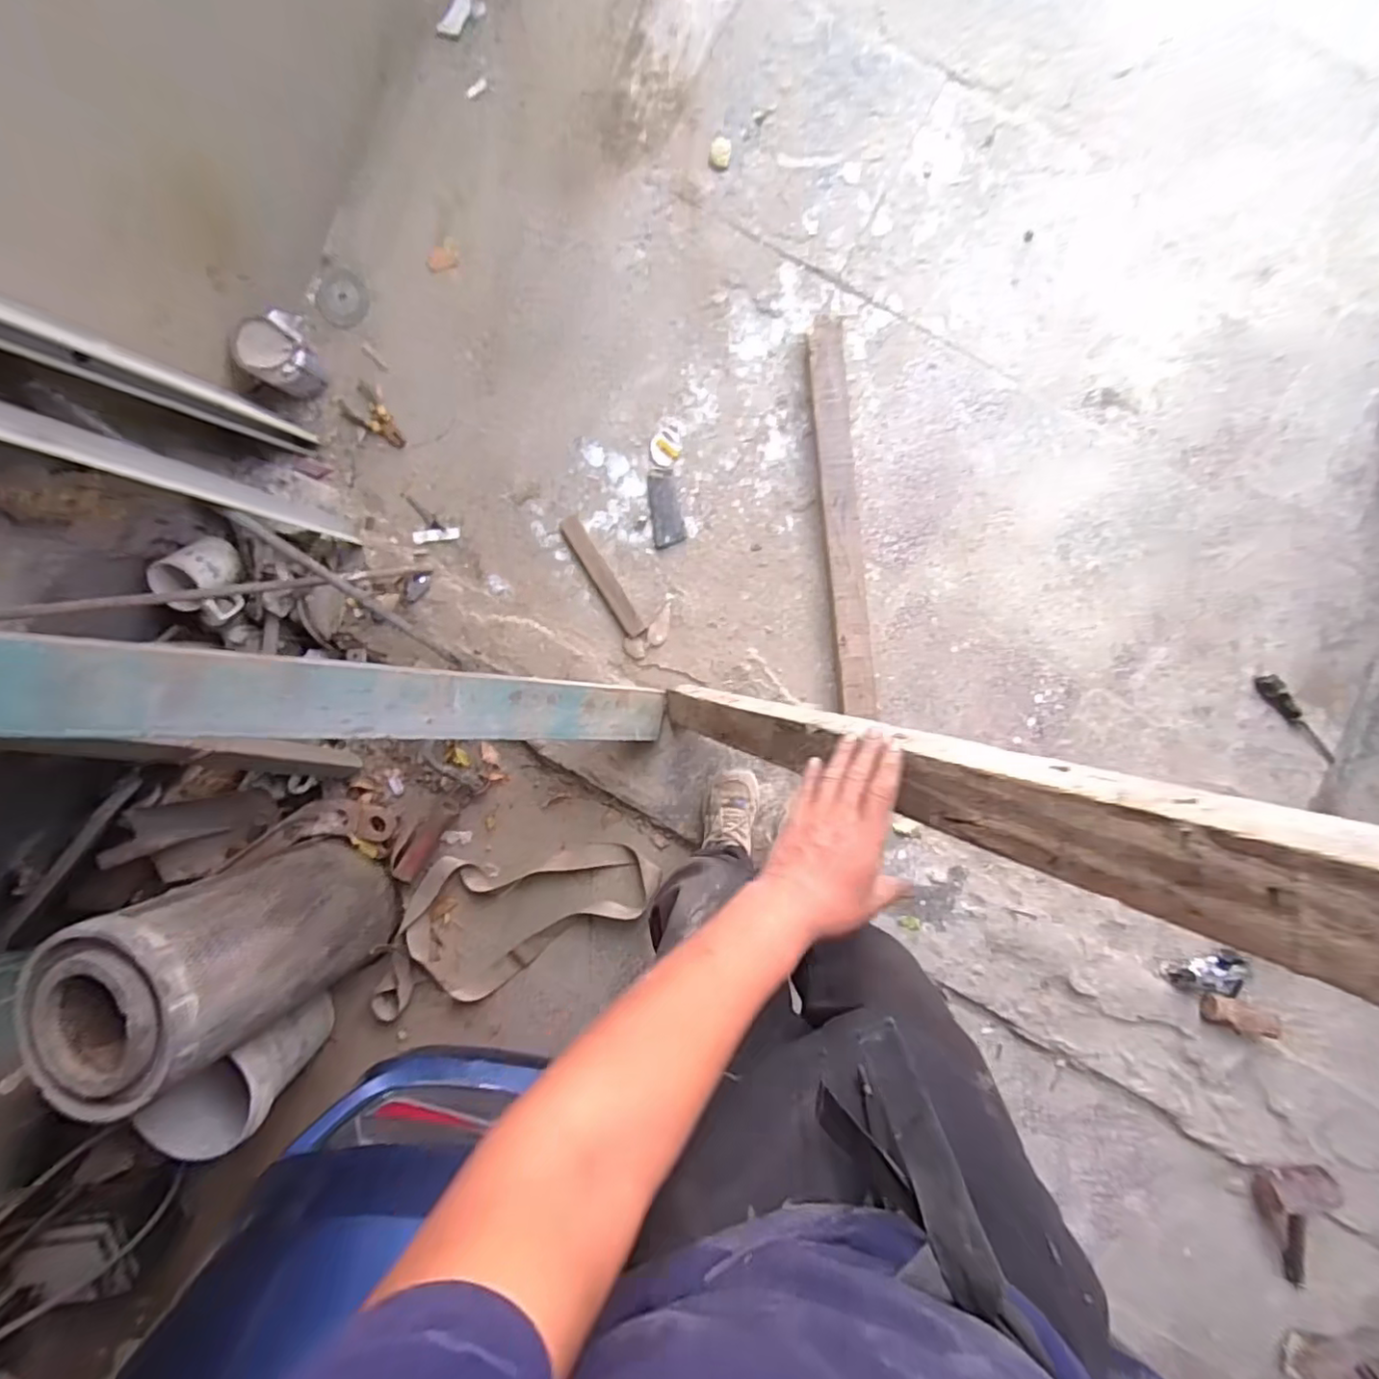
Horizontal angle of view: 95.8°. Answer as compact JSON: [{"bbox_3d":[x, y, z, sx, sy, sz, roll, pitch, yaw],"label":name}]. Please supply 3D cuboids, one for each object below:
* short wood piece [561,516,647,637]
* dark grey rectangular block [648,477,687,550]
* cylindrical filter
[{"bbox_3d":[-0.172,-0.220,1.227,0.044,0.009,0.260,-32,91,6],"label":"short wood piece"},{"bbox_3d":[-0.047,-0.345,1.209,0.062,0.011,0.132,-11,93,6],"label":"dark grey rectangular block"},{"bbox_3d":[-0.813,0.467,1.132,0.296,0.490,0.279,0,94,5],"label":"cylindrical filter"}]

